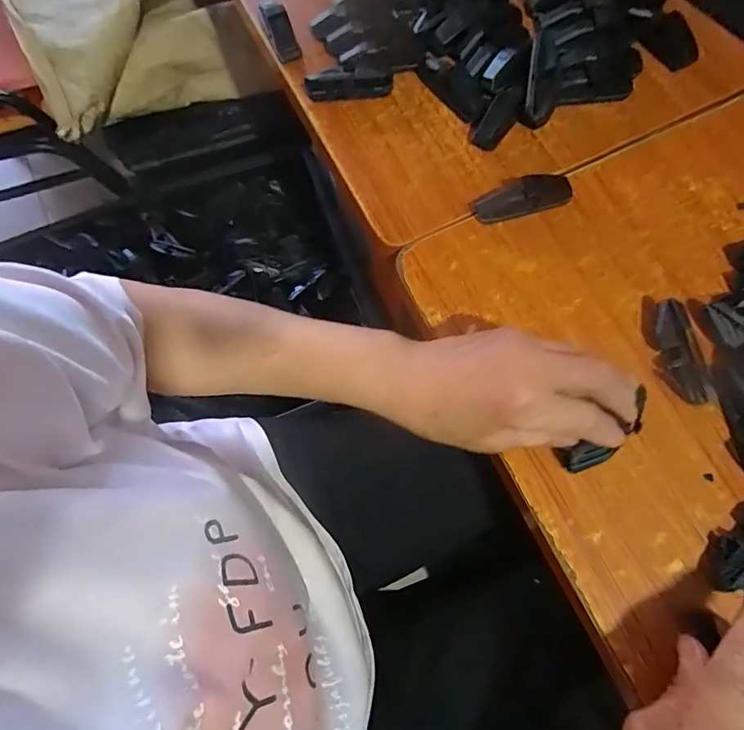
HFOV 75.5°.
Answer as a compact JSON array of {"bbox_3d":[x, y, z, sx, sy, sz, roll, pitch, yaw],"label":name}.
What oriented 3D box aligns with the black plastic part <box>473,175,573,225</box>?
[{"bbox_3d":[0.115,-0.129,0.367,0.072,0.024,0.024,-15,73,-4],"label":"black plastic part"}]

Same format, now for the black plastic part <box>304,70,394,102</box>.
[{"bbox_3d":[-0.019,-0.238,0.408,0.073,0.017,0.017,-5,72,-1],"label":"black plastic part"}]

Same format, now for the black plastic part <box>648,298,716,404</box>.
[{"bbox_3d":[0.208,-0.007,0.327,0.016,0.026,0.069,-11,72,-3],"label":"black plastic part"}]

